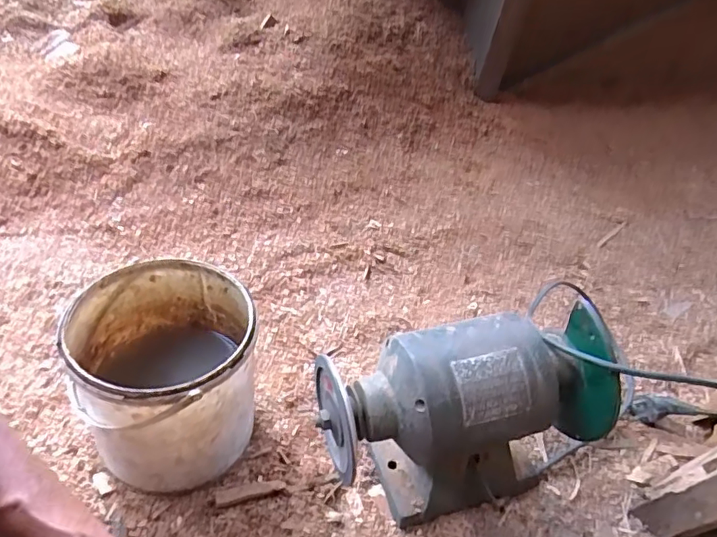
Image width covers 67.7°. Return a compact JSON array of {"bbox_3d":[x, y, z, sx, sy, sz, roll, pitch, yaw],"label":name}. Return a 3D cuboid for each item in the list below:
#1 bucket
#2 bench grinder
[{"bbox_3d":[-0.199,0.113,0.572,0.169,0.179,0.178,4,43,-4],"label":"bucket"},{"bbox_3d":[0.105,0.156,0.554,0.277,0.192,0.123,-6,45,-15],"label":"bench grinder"}]

